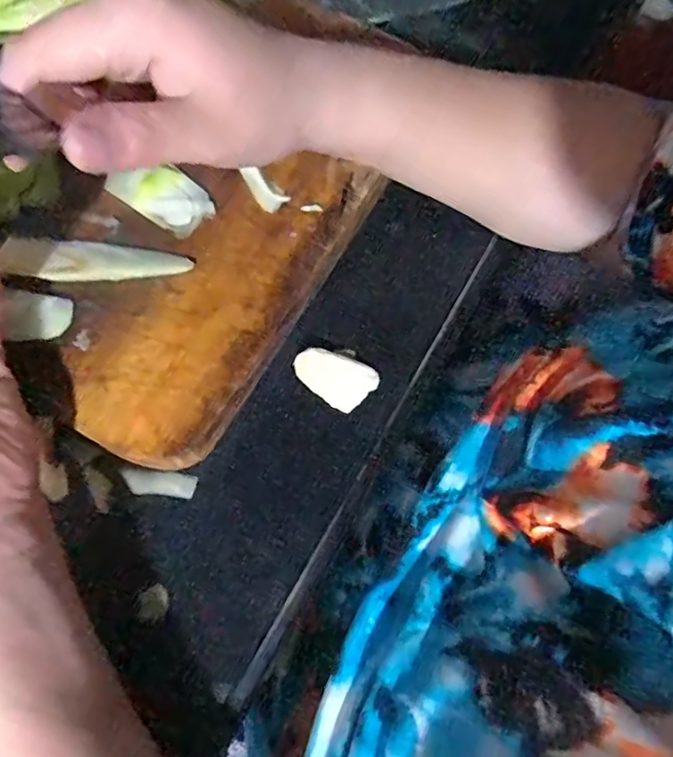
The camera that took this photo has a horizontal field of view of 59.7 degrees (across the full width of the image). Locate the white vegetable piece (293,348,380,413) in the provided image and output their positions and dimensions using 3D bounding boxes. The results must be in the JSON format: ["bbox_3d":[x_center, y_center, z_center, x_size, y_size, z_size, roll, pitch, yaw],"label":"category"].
[{"bbox_3d":[-0.001,-0.001,0.312,0.043,0.005,0.028,27,73,6],"label":"white vegetable piece"}]

